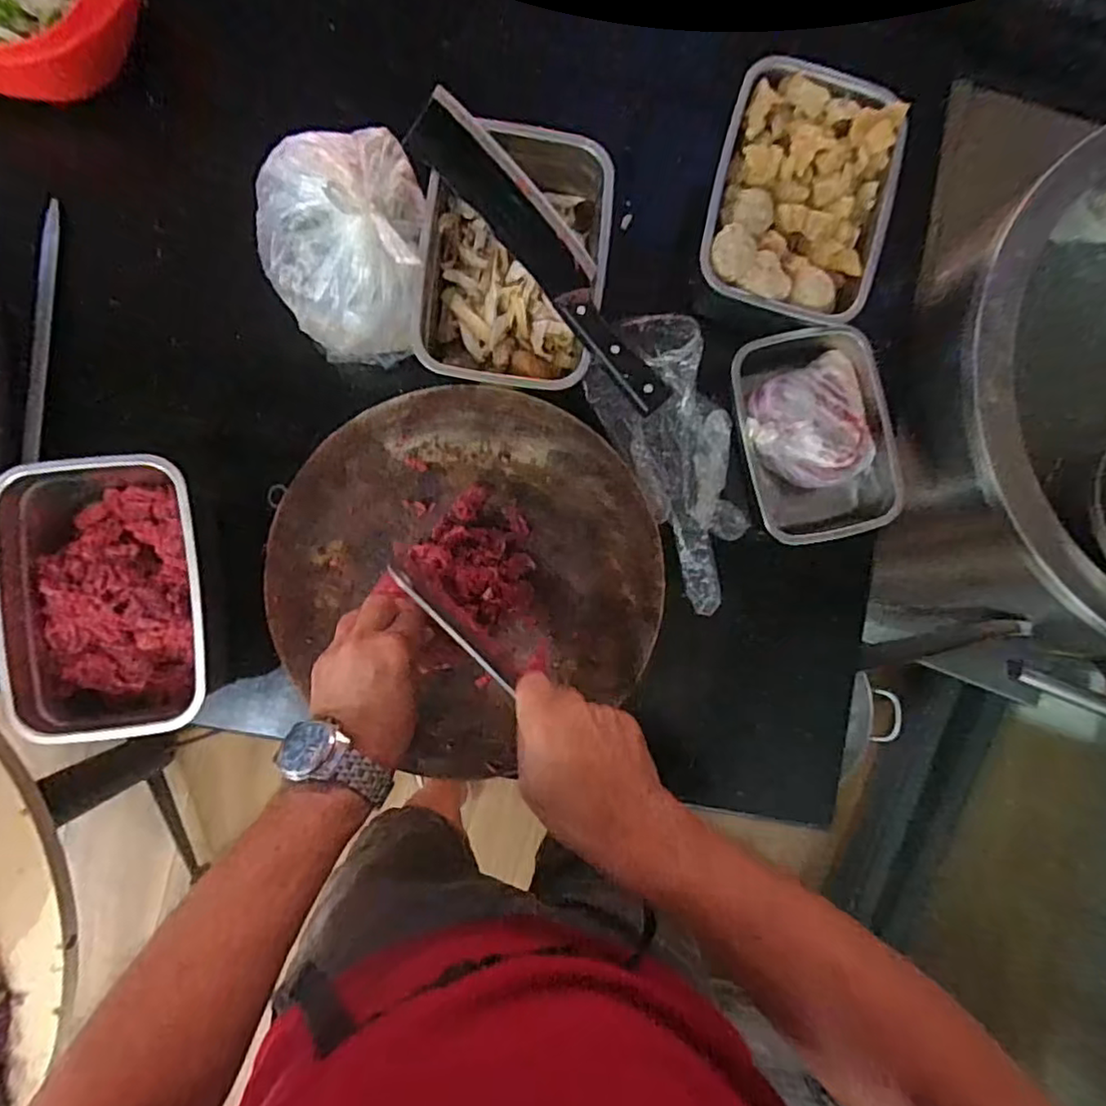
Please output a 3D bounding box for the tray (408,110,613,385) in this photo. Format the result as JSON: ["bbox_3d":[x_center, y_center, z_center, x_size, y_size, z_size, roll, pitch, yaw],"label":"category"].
[{"bbox_3d":[-0.032,-0.254,0.560,0.147,0.081,0.221,8,88,-4],"label":"tray"}]

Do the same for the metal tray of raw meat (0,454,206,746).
[{"bbox_3d":[-0.356,0.037,0.535,0.154,0.072,0.221,-4,89,-5],"label":"metal tray of raw meat"}]

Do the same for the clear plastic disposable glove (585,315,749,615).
[{"bbox_3d":[0.121,-0.080,0.602,0.110,0.040,0.270,-22,90,-5],"label":"clear plastic disposable glove"}]

